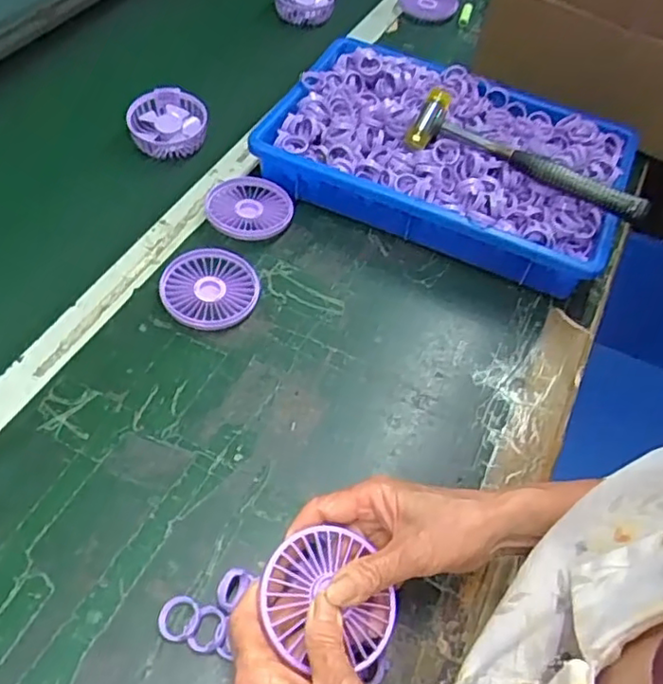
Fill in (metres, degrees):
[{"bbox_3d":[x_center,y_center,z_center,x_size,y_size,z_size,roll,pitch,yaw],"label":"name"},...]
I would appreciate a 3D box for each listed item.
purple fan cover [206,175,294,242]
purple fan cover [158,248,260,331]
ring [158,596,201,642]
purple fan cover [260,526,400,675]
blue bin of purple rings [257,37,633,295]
[{"bbox_3d":[-0.085,-0.138,0.661,0.087,0.022,0.083,-9,55,-12],"label":"purple fan cover"},{"bbox_3d":[-0.111,-0.049,0.593,0.088,0.021,0.082,-30,61,-25],"label":"purple fan cover"},{"bbox_3d":[-0.102,0.186,0.428,0.027,0.009,0.028,3,53,-4],"label":"ring"},{"bbox_3d":[-0.001,0.158,0.401,0.084,0.015,0.076,13,53,-19],"label":"purple fan cover"},{"bbox_3d":[0.127,-0.206,0.695,0.373,0.078,0.244,21,54,10],"label":"blue bin of purple rings"}]

